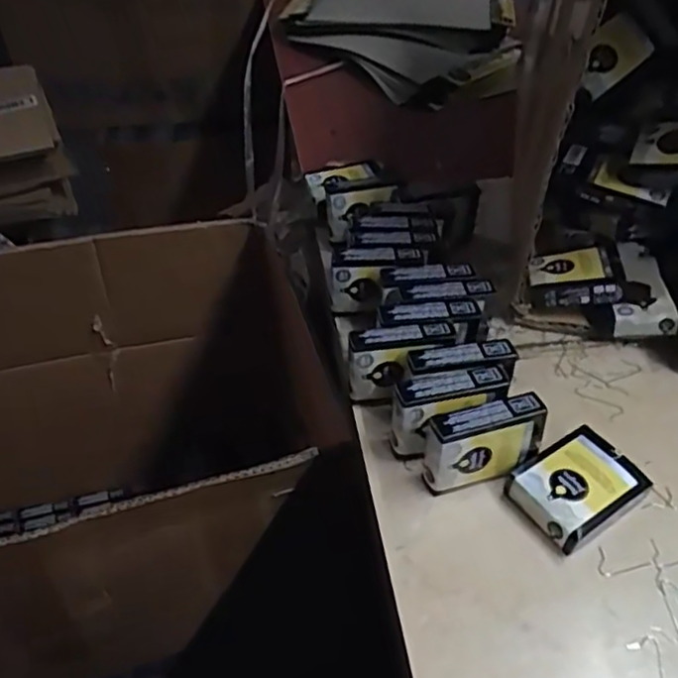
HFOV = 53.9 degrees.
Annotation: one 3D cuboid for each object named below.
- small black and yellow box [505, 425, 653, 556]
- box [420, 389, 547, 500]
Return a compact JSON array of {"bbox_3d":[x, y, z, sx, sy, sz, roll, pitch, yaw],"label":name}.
[{"bbox_3d":[0.150,0.094,0.421,0.076,0.028,0.054,-22,47,-22],"label":"small black and yellow box"},{"bbox_3d":[0.091,0.066,0.423,0.075,0.054,0.028,-9,42,-6],"label":"box"}]

